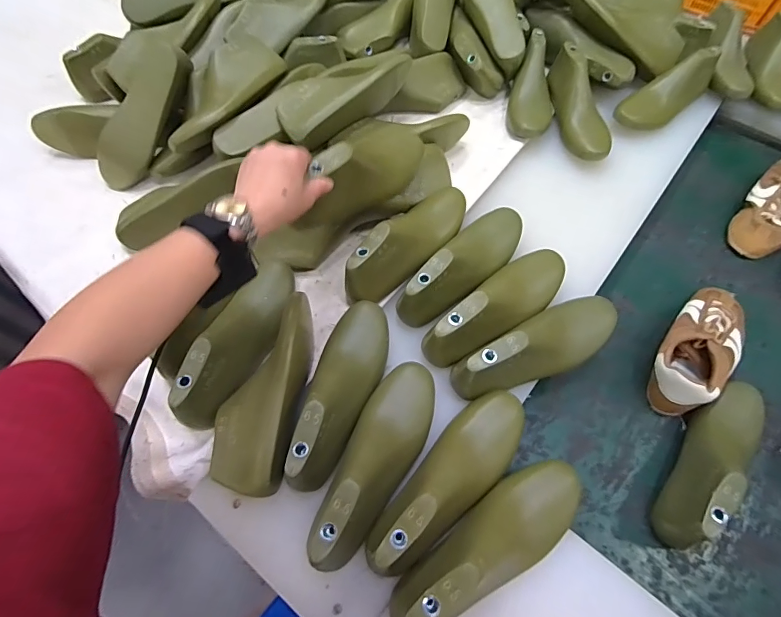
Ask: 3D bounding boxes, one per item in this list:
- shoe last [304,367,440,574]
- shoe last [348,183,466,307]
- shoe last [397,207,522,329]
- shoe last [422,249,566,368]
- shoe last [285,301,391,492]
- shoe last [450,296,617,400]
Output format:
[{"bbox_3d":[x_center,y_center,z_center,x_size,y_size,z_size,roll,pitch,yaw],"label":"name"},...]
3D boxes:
[{"bbox_3d":[-0.013,0.162,0.460,0.077,0.085,0.237,24,52,12],"label":"shoe last"},{"bbox_3d":[0.026,-0.094,0.579,0.072,0.072,0.227,34,67,17],"label":"shoe last"},{"bbox_3d":[0.105,-0.064,0.566,0.068,0.078,0.231,38,68,18],"label":"shoe last"},{"bbox_3d":[0.151,-0.013,0.541,0.246,0.080,0.073,-40,69,-19],"label":"shoe last"},{"bbox_3d":[-0.055,0.089,0.483,0.074,0.070,0.240,14,63,8],"label":"shoe last"},{"bbox_3d":[0.186,0.043,0.507,0.236,0.072,0.077,-27,65,-14],"label":"shoe last"}]

